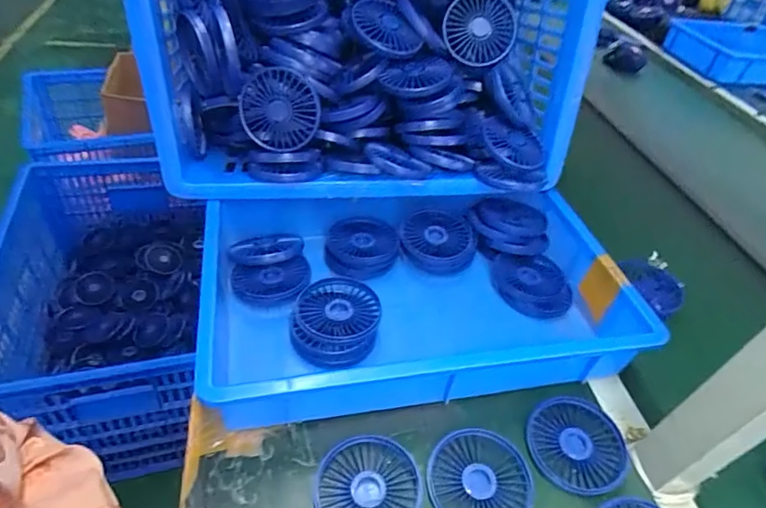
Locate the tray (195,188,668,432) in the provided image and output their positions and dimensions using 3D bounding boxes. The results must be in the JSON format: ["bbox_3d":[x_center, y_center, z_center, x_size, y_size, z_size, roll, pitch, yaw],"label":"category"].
[{"bbox_3d":[0.037,0.033,0.533,0.428,0.077,0.270,-3,44,-12],"label":"tray"}]

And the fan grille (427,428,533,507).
[{"bbox_3d":[0.084,0.195,0.418,0.084,0.008,0.089,5,43,-4],"label":"fan grille"}]

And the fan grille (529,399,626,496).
[{"bbox_3d":[0.180,0.176,0.450,0.084,0.015,0.089,5,43,-4],"label":"fan grille"}]

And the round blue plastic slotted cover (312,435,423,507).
[{"bbox_3d":[-0.012,0.196,0.404,0.087,0.013,0.088,5,43,-4],"label":"round blue plastic slotted cover"}]

